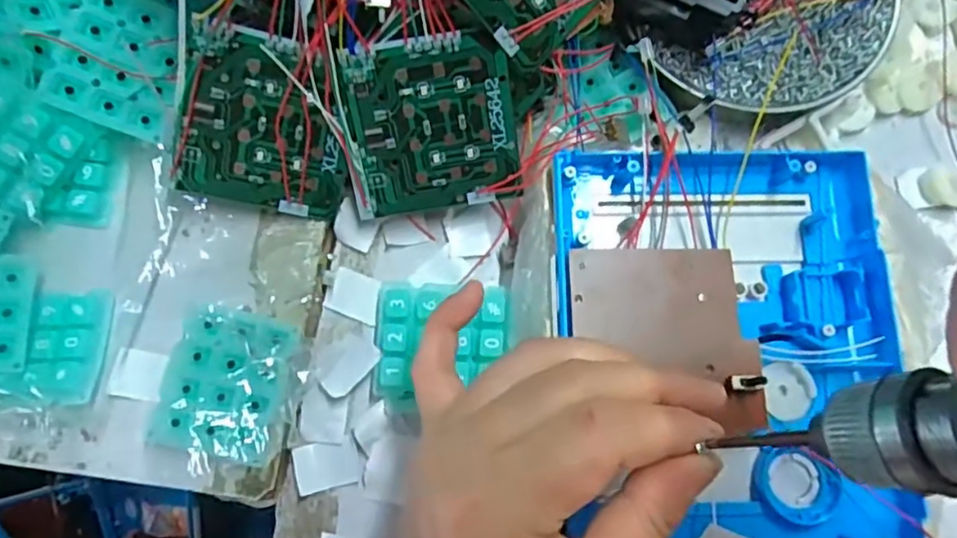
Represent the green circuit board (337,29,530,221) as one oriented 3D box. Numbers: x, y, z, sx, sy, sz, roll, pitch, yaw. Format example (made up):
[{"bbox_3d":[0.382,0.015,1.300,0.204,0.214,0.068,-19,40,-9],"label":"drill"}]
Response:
[{"bbox_3d":[-0.021,-0.060,0.267,0.072,0.004,0.071,-9,114,2],"label":"green circuit board"}]

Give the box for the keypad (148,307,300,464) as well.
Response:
[{"bbox_3d":[-0.107,0.048,0.266,0.050,0.013,0.059,13,79,2],"label":"keypad"}]

